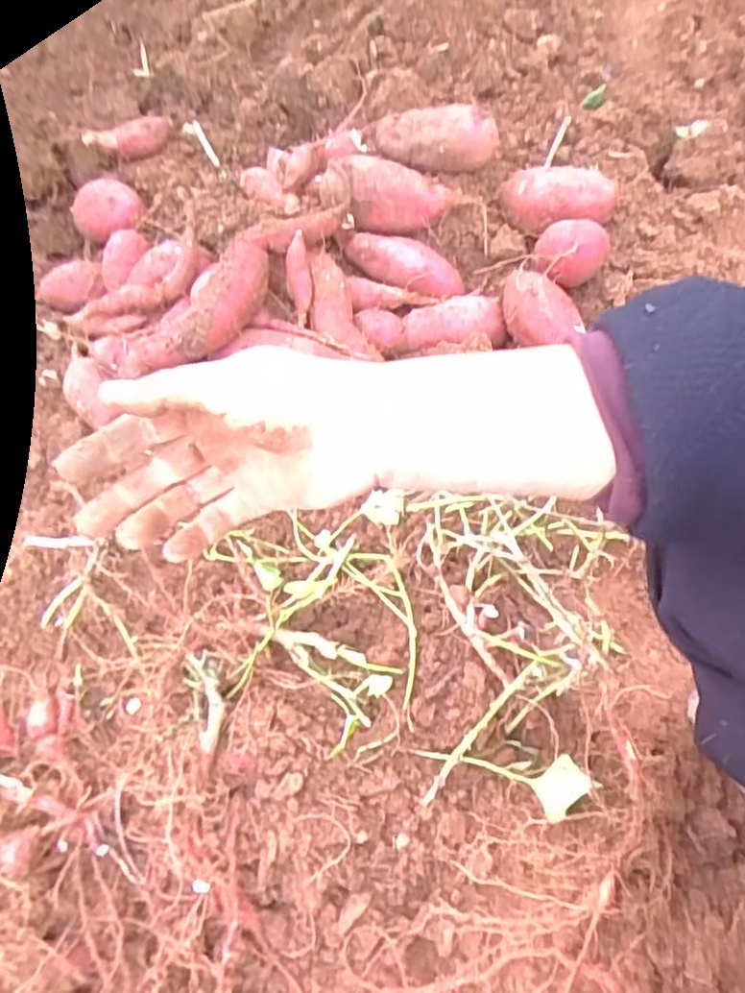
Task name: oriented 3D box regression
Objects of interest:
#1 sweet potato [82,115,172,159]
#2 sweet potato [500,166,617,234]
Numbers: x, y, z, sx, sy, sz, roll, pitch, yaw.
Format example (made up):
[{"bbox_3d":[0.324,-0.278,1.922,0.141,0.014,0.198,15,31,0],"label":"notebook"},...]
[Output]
[{"bbox_3d":[-0.334,-0.505,0.902,0.137,0.036,0.044,-33,64,-32],"label":"sweet potato"},{"bbox_3d":[0.229,-0.371,0.795,0.140,0.050,0.079,15,65,11],"label":"sweet potato"}]

